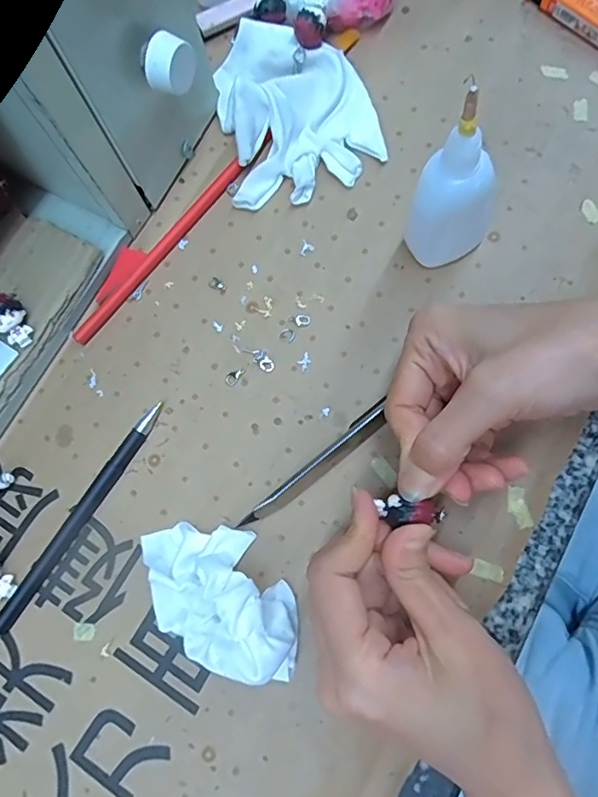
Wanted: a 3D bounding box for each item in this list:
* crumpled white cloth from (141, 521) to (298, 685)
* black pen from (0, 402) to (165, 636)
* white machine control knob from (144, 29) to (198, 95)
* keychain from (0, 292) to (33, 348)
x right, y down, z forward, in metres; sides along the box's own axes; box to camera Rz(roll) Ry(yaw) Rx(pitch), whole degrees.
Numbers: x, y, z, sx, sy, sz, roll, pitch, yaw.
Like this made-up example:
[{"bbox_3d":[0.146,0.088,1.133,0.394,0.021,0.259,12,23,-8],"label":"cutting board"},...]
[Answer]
[{"bbox_3d":[-0.038,0.092,0.247,0.056,0.033,0.090,-36,74,-5],"label":"crumpled white cloth"},{"bbox_3d":[-0.113,0.059,0.277,0.011,0.007,0.135,32,80,12],"label":"black pen"},{"bbox_3d":[-0.063,-0.163,0.260,0.018,0.018,0.023,14,78,5],"label":"white machine control knob"},{"bbox_3d":[-0.157,-0.044,0.287,0.031,0.020,0.020,38,81,13],"label":"keychain"}]

